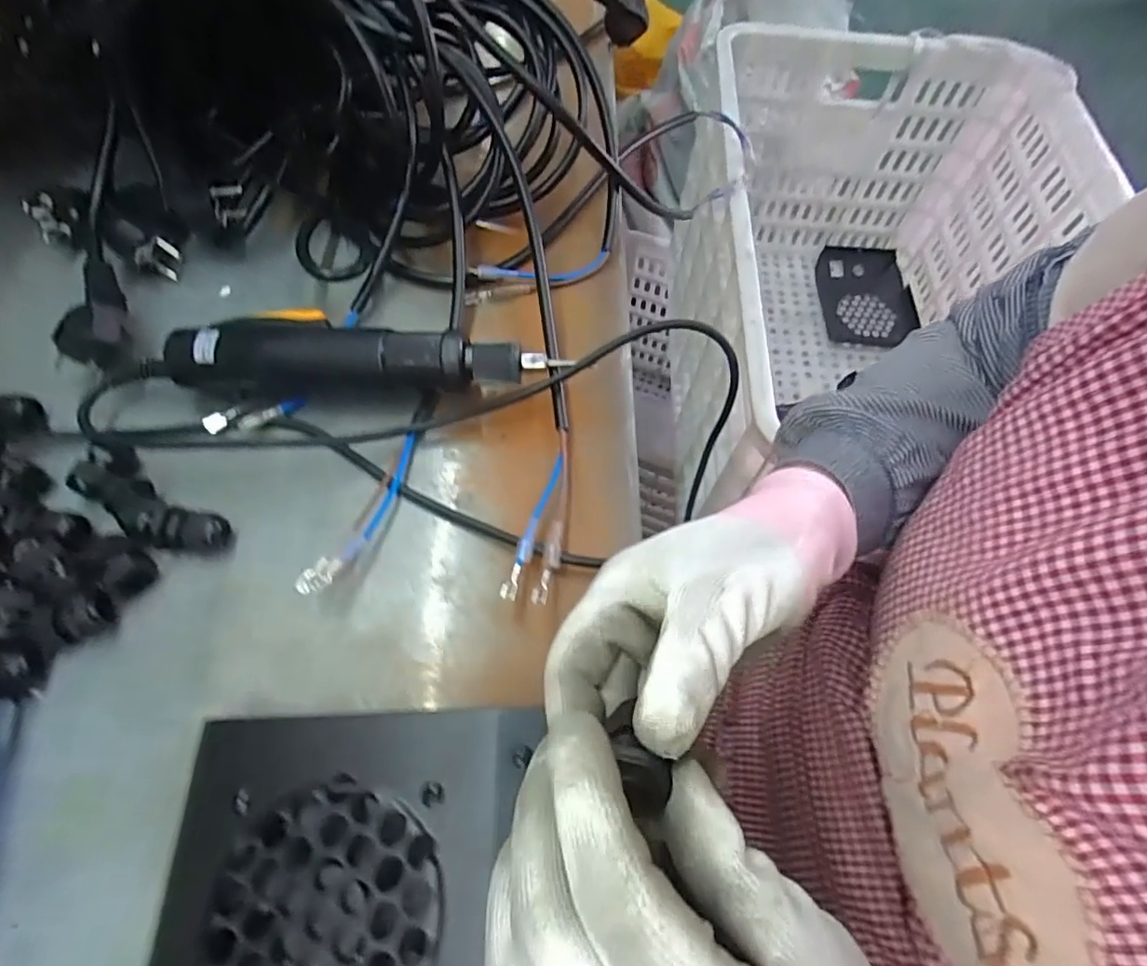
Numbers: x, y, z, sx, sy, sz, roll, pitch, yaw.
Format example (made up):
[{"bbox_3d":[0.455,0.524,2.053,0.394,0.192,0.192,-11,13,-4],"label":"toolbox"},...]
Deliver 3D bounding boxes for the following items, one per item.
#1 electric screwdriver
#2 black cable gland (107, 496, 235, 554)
[{"bbox_3d":[-0.131,-0.080,0.363,0.232,0.032,0.050,0,63,-2],"label":"electric screwdriver"},{"bbox_3d":[-0.222,0.024,0.322,0.062,0.023,0.022,10,63,3],"label":"black cable gland"}]

